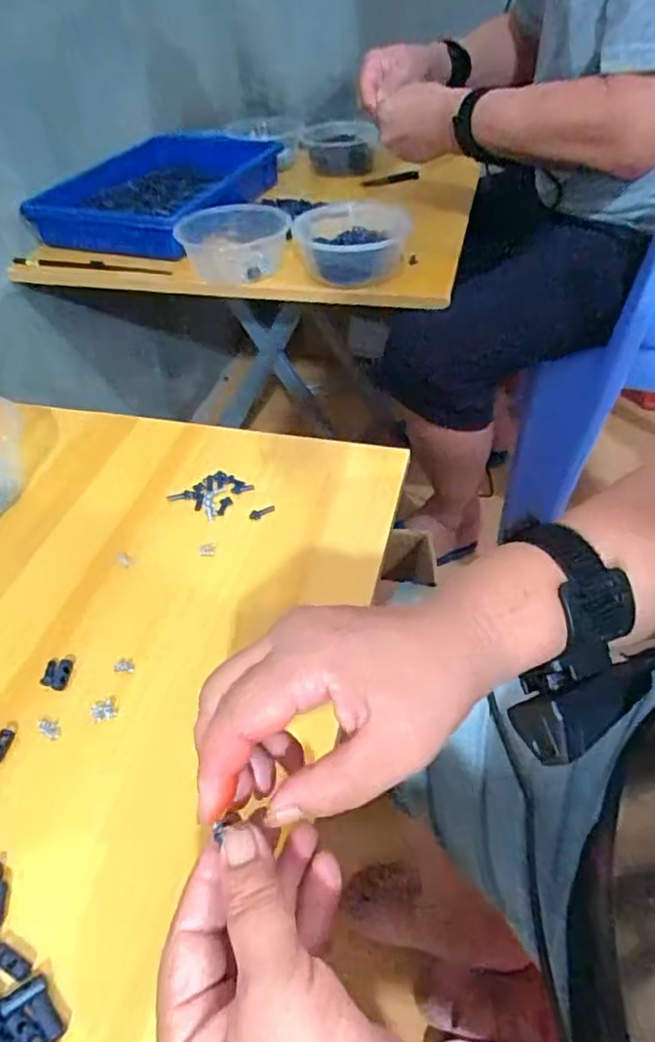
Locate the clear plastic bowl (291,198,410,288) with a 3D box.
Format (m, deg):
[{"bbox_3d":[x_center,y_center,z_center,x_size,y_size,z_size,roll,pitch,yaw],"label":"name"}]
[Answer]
[{"bbox_3d":[0.028,-0.341,0.758,0.131,0.053,0.165,-2,44,2],"label":"clear plastic bowl"}]

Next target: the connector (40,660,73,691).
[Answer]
[{"bbox_3d":[-0.163,0.091,0.377,0.016,0.004,0.019,2,45,4],"label":"connector"}]

